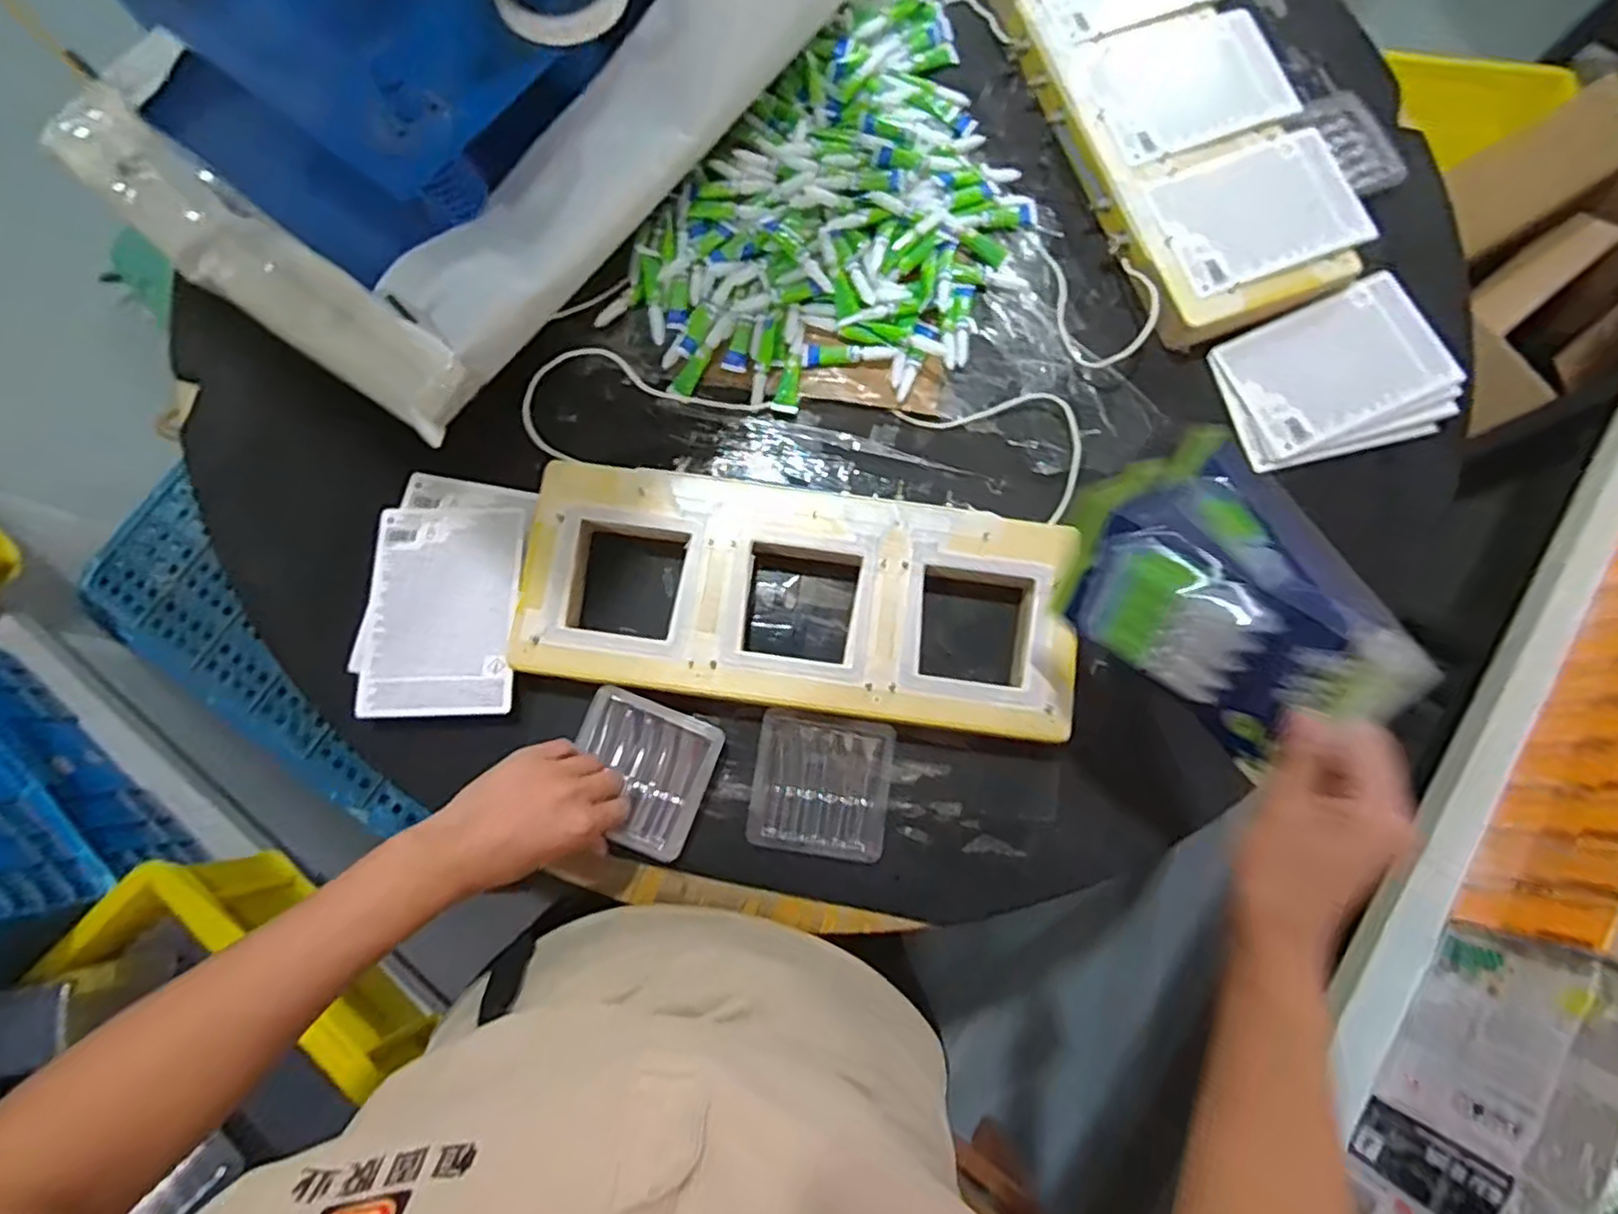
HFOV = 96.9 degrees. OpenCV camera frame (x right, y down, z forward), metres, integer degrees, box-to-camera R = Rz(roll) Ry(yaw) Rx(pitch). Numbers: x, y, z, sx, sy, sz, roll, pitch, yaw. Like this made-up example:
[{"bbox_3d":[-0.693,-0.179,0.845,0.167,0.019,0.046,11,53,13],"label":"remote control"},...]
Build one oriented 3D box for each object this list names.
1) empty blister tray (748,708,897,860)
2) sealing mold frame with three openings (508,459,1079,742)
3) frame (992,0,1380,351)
[{"bbox_3d":[0.011,0.137,0.555,0.103,0.014,0.102,9,80,1],"label":"empty blister tray"},{"bbox_3d":[-0.008,-0.009,0.557,0.421,0.022,0.169,7,80,1],"label":"sealing mold frame with three openings"},{"bbox_3d":[0.332,-0.457,0.655,0.212,0.040,0.433,-19,81,-4],"label":"frame"}]

